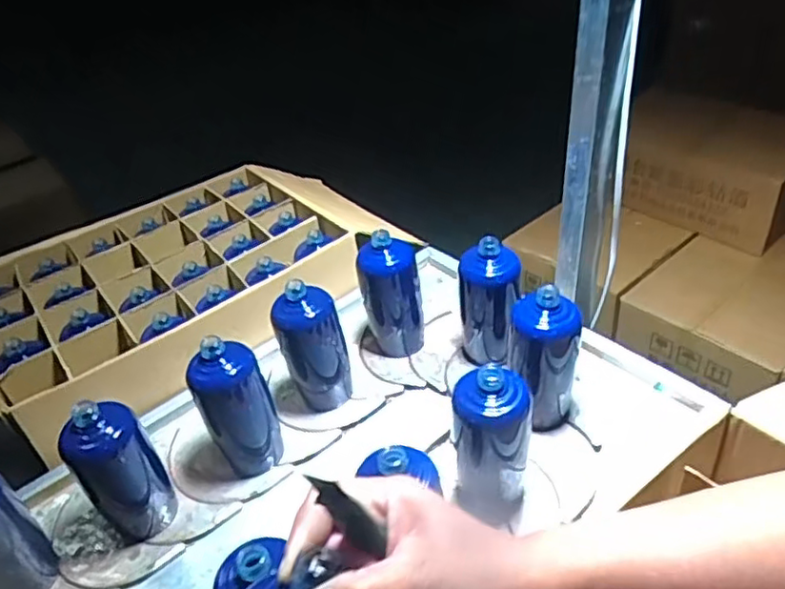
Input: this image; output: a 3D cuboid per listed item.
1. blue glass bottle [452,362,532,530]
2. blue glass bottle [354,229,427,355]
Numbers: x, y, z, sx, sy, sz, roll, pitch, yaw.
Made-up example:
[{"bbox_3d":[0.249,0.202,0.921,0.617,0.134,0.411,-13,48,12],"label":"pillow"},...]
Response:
[{"bbox_3d":[0.111,0.160,0.715,0.085,0.190,0.079,1,33,7],"label":"blue glass bottle"},{"bbox_3d":[-0.002,-0.014,0.944,0.091,0.190,0.091,-4,33,-2],"label":"blue glass bottle"}]

